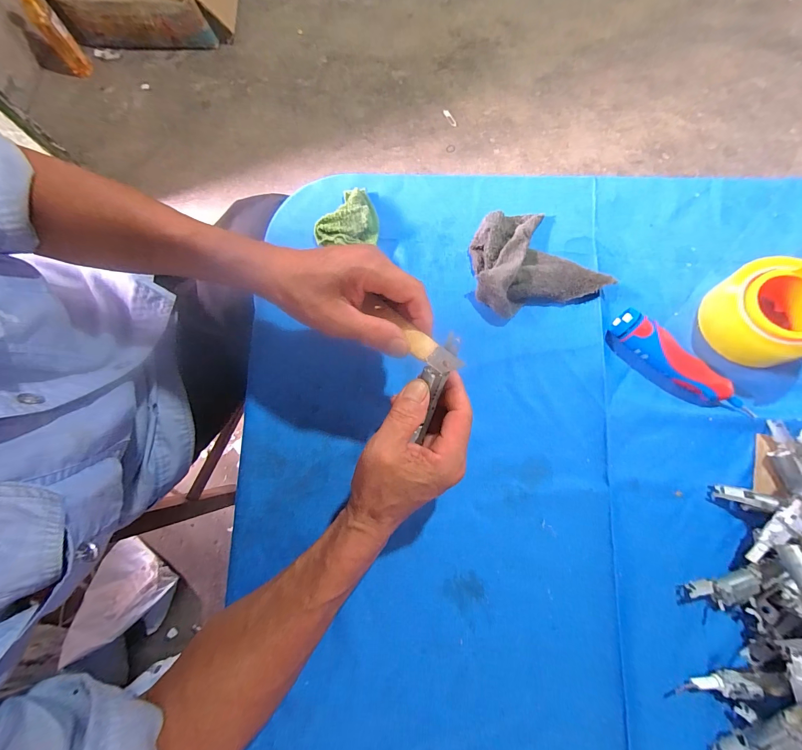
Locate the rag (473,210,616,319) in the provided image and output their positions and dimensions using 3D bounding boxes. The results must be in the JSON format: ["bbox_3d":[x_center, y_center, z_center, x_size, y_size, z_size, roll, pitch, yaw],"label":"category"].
[{"bbox_3d":[0.143,-0.132,0.389,0.133,0.030,0.116,-16,76,-3],"label":"rag"}]

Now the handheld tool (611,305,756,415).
[{"bbox_3d":[0.290,-0.011,0.361,0.151,0.028,0.030,40,80,9],"label":"handheld tool"}]

